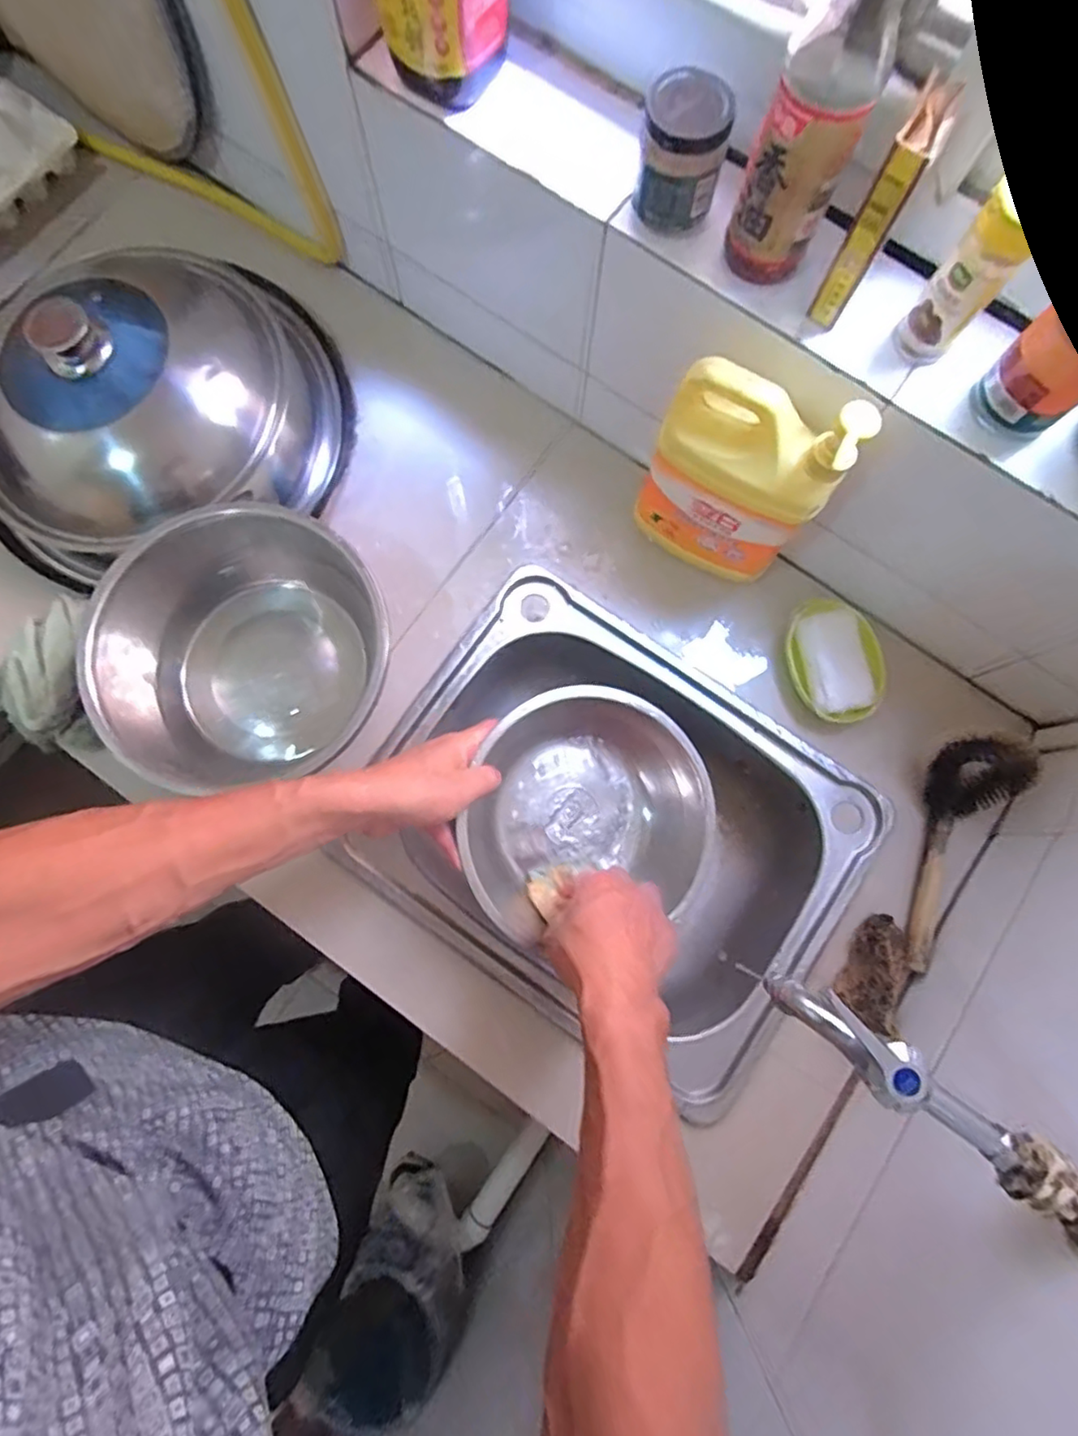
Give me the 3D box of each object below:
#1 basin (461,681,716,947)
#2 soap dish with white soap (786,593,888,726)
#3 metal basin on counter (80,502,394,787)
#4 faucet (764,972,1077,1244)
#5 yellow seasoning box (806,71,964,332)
[{"bbox_3d":[0.042,0.088,0.581,0.229,0.082,0.229,1,88,-15],"label":"basin"},{"bbox_3d":[0.299,-0.057,0.642,0.085,0.029,0.122,-14,81,-4],"label":"soap dish with white soap"},{"bbox_3d":[-0.258,-0.068,0.589,0.240,0.108,0.227,0,80,-1],"label":"metal basin on counter"},{"bbox_3d":[0.237,0.227,0.362,0.202,0.076,0.033,35,81,5],"label":"faucet"},{"bbox_3d":[0.219,-0.326,0.412,0.022,0.121,0.058,27,80,4],"label":"yellow seasoning box"}]

